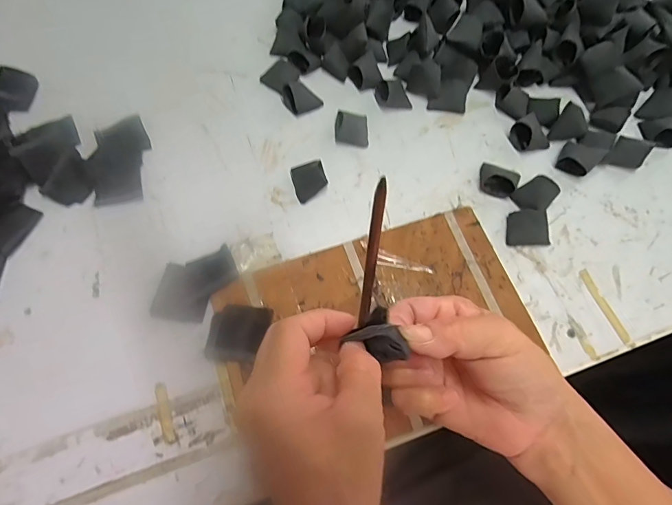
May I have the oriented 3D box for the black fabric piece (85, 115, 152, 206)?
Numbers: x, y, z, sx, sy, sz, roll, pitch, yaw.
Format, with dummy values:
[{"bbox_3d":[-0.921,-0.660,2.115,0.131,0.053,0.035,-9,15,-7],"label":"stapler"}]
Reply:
[{"bbox_3d":[-0.238,-0.102,0.443,0.063,0.004,0.107,-12,68,-6],"label":"black fabric piece"}]

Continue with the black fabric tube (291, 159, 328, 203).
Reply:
[{"bbox_3d":[-0.027,-0.077,0.427,0.036,0.016,0.038,-15,68,-7],"label":"black fabric tube"}]

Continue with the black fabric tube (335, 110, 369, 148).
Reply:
[{"bbox_3d":[0.018,-0.140,0.457,0.039,0.017,0.036,3,67,1],"label":"black fabric tube"}]

